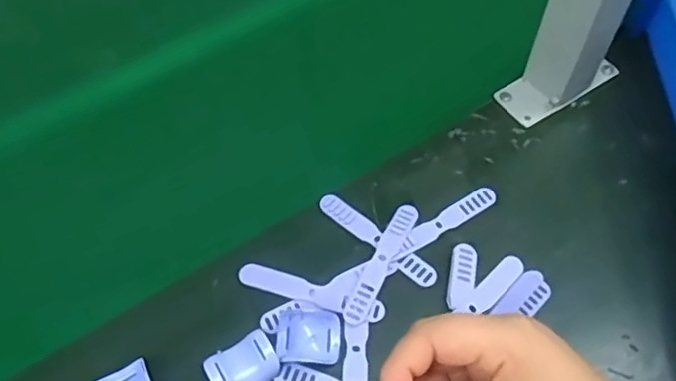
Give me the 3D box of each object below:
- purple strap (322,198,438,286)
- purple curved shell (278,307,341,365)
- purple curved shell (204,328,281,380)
[{"bbox_3d":[0.025,0.031,0.413,0.093,0.007,0.015,37,65,23],"label":"purple strap"},{"bbox_3d":[-0.017,0.087,0.377,0.037,0.013,0.033,-1,57,1],"label":"purple curved shell"},{"bbox_3d":[-0.054,0.104,0.365,0.038,0.018,0.029,-28,60,-15],"label":"purple curved shell"}]

